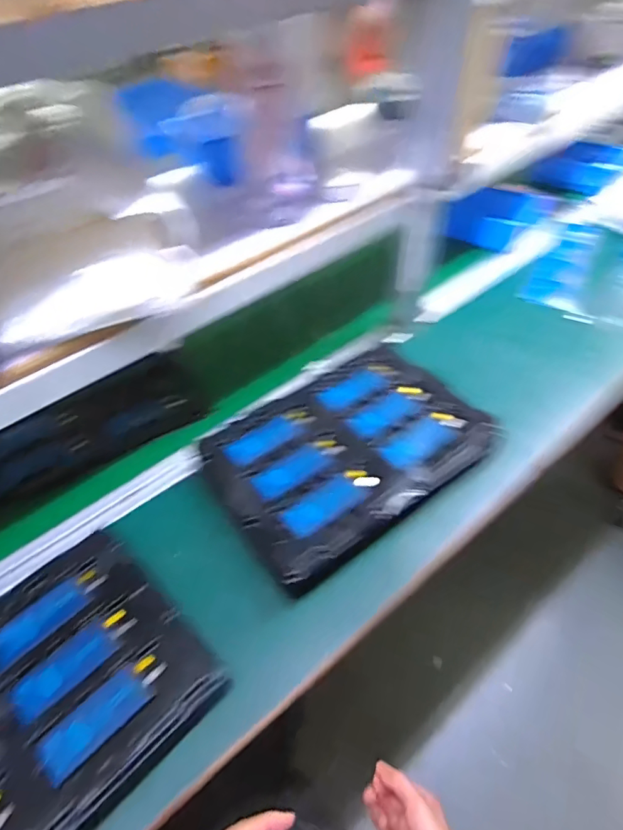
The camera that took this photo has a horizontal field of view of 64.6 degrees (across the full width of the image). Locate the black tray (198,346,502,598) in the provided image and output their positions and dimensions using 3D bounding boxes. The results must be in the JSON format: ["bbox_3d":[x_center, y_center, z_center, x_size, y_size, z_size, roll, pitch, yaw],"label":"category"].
[{"bbox_3d":[0.041,0.037,0.638,0.335,0.034,0.254,-32,53,-22],"label":"black tray"}]

